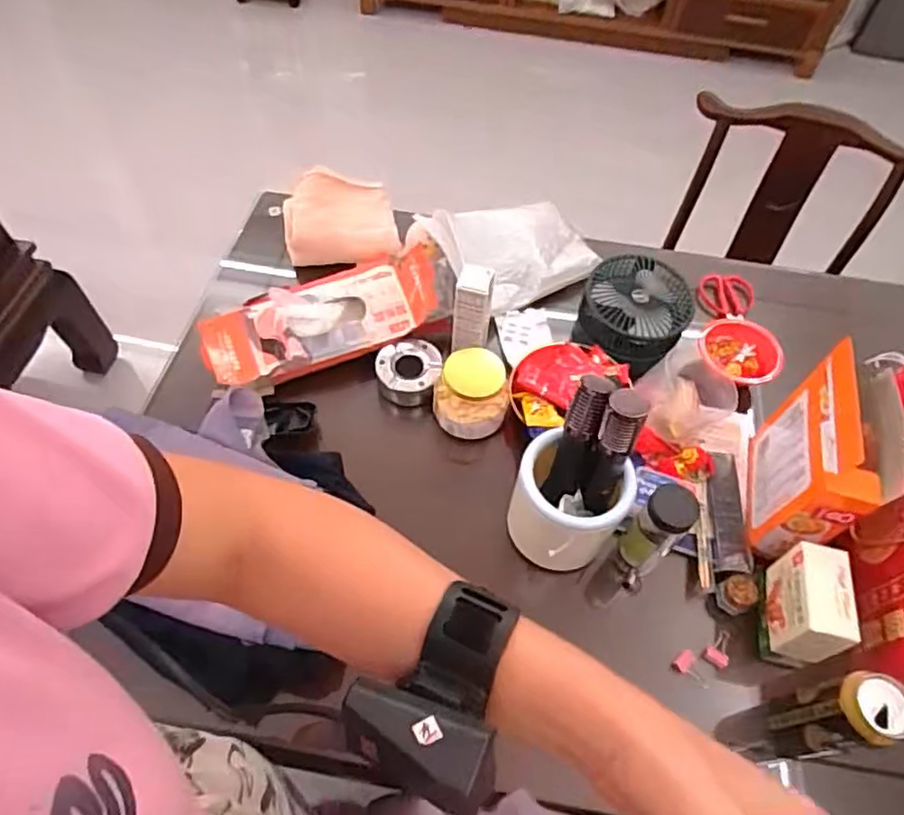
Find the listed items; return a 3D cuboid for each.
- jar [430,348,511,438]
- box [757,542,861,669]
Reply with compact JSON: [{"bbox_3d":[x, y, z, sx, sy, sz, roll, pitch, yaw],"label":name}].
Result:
[{"bbox_3d":[0.027,-0.019,0.873,0.101,0.080,0.090,1,57,-2],"label":"jar"},{"bbox_3d":[0.390,0.224,0.713,0.056,0.119,0.100,14,58,6],"label":"box"}]

